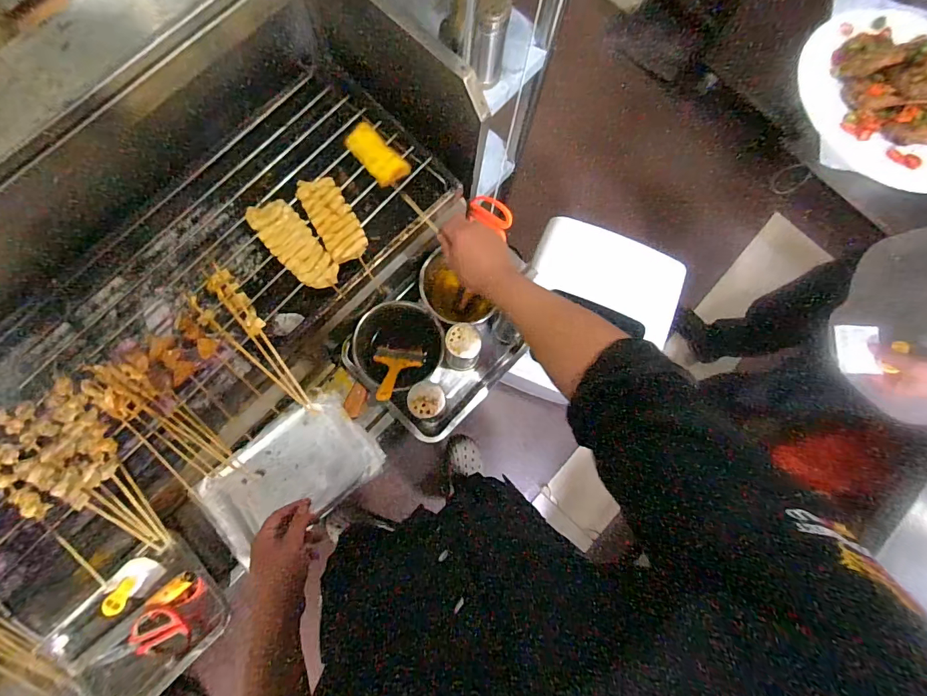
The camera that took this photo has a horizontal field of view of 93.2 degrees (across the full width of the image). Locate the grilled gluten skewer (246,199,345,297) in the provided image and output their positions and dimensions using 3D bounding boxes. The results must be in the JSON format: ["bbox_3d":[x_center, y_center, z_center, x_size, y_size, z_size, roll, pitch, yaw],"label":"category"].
[{"bbox_3d":[-0.258,-0.155,0.673,0.067,0.024,0.186,-37,85,-8],"label":"grilled gluten skewer"}]

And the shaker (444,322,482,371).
[{"bbox_3d":[-0.002,0.004,0.805,0.070,0.144,0.078,-1,81,-3],"label":"shaker"}]

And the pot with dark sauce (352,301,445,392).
[{"bbox_3d":[-0.125,-0.005,0.839,0.161,0.133,0.146,-26,83,-6],"label":"pot with dark sauce"}]

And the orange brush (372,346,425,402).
[{"bbox_3d":[-0.126,0.036,0.808,0.096,0.196,0.030,8,111,-2],"label":"orange brush"}]

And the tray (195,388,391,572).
[{"bbox_3d":[-0.310,0.226,0.801,0.312,0.030,0.186,-38,85,-8],"label":"tray"}]

